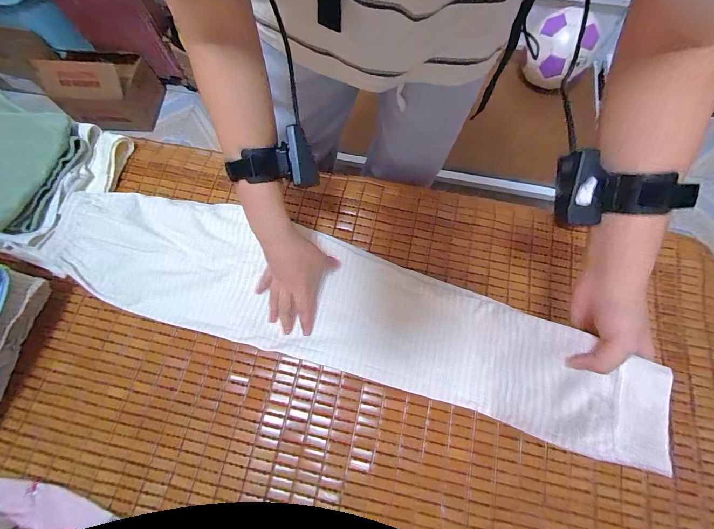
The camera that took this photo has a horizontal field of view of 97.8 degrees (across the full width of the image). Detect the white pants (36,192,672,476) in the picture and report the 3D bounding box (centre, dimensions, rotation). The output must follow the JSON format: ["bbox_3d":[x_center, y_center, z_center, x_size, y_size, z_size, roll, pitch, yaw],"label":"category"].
[{"bbox_3d":[-0.085,0.033,0.425,0.747,0.156,0.185,15,73,13],"label":"white pants"}]

